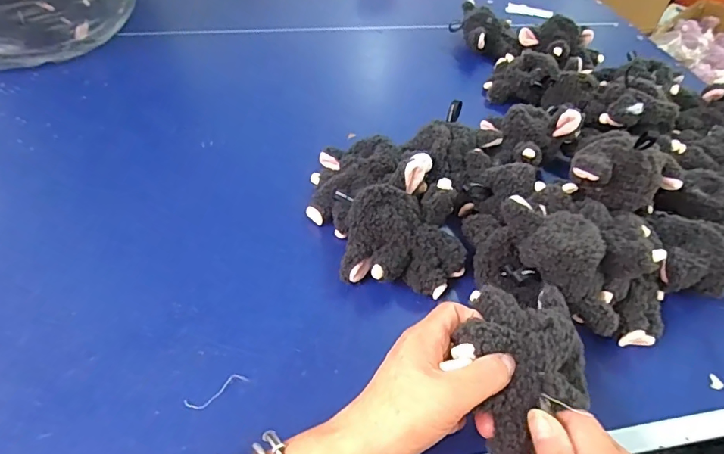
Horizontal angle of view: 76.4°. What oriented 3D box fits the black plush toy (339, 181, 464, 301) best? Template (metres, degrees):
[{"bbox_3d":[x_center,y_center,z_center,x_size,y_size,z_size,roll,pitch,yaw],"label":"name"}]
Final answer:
[{"bbox_3d":[0.042,0.019,0.453,0.114,0.081,0.073,11,48,4],"label":"black plush toy"}]

